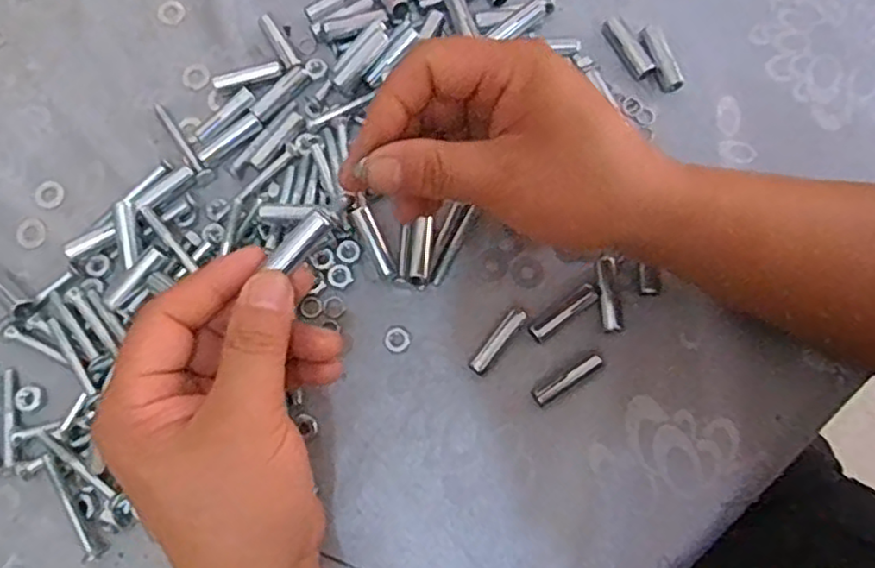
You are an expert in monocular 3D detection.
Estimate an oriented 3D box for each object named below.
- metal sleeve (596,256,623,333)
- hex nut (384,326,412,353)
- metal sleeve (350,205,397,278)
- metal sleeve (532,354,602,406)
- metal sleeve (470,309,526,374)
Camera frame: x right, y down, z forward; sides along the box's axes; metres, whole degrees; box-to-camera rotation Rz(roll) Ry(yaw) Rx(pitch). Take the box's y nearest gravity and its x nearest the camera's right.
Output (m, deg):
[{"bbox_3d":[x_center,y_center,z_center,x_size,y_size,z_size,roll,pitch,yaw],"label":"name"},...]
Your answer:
[{"bbox_3d":[0.090,0.006,0.348,0.010,0.005,0.039,-5,77,-1],"label":"metal sleeve"},{"bbox_3d":[-0.021,0.029,0.349,0.014,0.004,0.013,-29,78,-6],"label":"hex nut"},{"bbox_3d":[-0.033,-0.022,0.351,0.009,0.006,0.040,-28,93,-6],"label":"metal sleeve"},{"bbox_3d":[0.067,0.049,0.340,0.039,0.006,0.008,-32,79,-7],"label":"metal sleeve"},{"bbox_3d":[0.031,0.029,0.344,0.008,0.010,0.039,38,80,8],"label":"metal sleeve"}]

